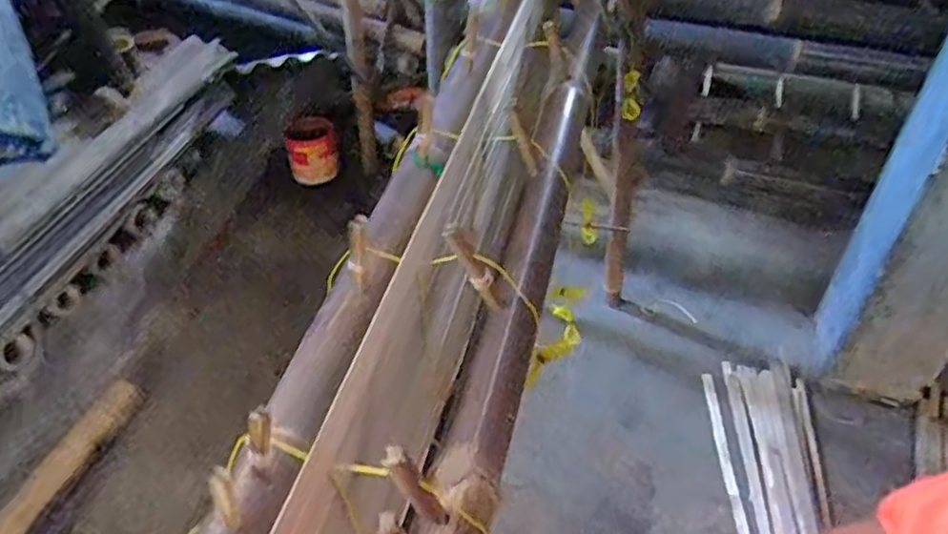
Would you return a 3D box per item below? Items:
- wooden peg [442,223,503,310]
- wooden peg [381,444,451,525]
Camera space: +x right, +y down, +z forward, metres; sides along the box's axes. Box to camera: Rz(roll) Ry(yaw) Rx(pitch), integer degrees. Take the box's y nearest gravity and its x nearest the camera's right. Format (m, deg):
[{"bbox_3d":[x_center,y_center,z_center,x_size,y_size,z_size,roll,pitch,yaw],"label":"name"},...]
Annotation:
[{"bbox_3d":[0.001,0.001,0.531,0.015,0.080,0.011,-8,32,42],"label":"wooden peg"},{"bbox_3d":[-0.035,0.135,0.408,0.015,0.071,0.014,-3,37,36],"label":"wooden peg"}]

